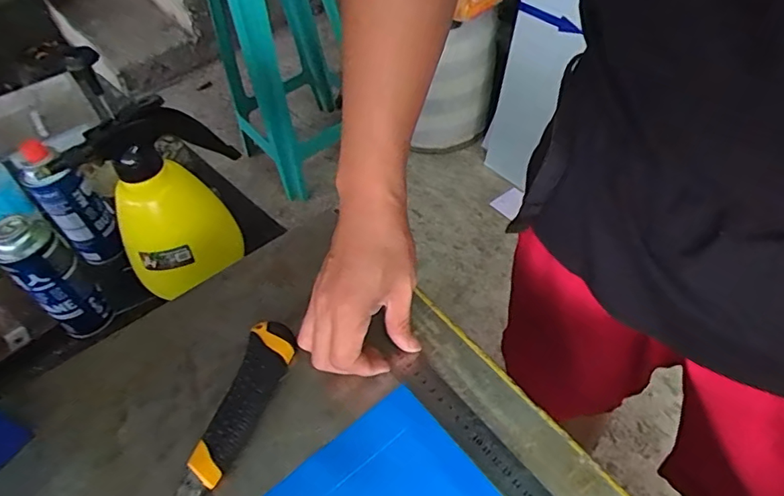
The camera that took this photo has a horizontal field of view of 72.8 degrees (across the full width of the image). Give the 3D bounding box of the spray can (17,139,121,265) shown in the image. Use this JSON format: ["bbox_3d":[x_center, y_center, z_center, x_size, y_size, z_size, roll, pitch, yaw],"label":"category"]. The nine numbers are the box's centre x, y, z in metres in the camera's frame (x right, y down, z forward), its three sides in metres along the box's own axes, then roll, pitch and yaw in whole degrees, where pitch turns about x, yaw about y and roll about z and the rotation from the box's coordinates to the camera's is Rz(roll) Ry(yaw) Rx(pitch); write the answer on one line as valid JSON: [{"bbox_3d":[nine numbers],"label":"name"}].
[{"bbox_3d":[-0.448,-0.061,0.748,0.067,0.182,0.067,-3,48,3],"label":"spray can"}]

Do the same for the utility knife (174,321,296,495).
[{"bbox_3d":[-0.120,0.126,0.423,0.037,0.020,0.148,10,50,14],"label":"utility knife"}]

